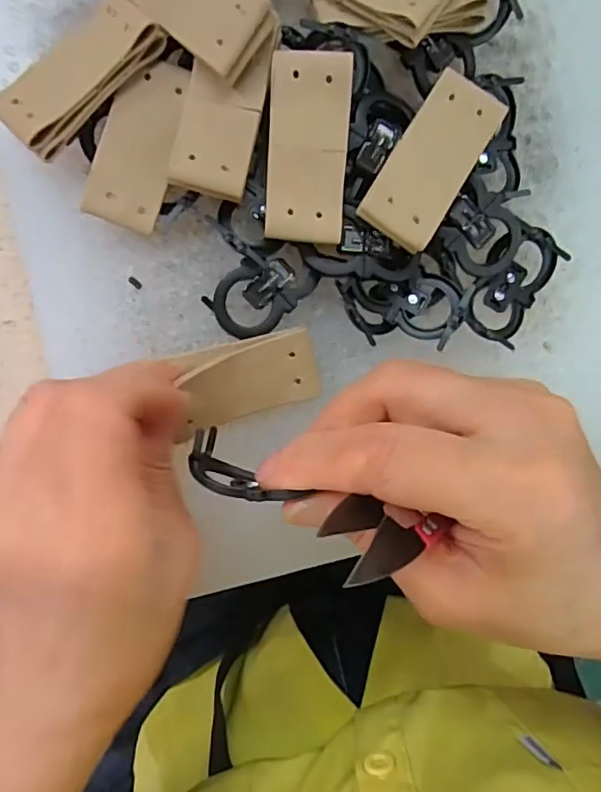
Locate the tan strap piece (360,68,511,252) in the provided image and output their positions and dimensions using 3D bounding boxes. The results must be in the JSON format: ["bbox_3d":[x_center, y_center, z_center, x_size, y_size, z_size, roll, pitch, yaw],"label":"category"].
[{"bbox_3d":[0.048,-0.085,0.203,0.028,0.004,0.062,32,87,-4],"label":"tan strap piece"}]

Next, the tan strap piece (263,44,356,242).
[{"bbox_3d":[0.003,-0.086,0.196,0.028,0.004,0.062,2,101,-6],"label":"tan strap piece"}]

